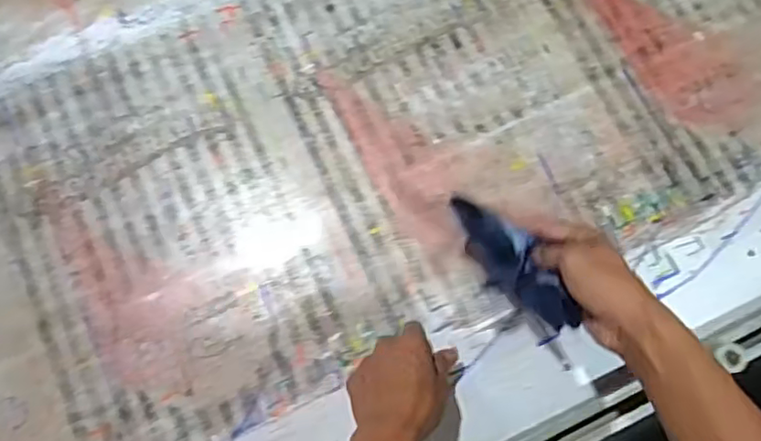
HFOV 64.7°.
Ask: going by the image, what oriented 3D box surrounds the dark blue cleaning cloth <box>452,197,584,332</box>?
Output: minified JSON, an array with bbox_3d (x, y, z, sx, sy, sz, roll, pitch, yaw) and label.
[{"bbox_3d":[0.123,0.041,0.562,0.040,0.070,0.148,-33,79,-8],"label":"dark blue cleaning cloth"}]

